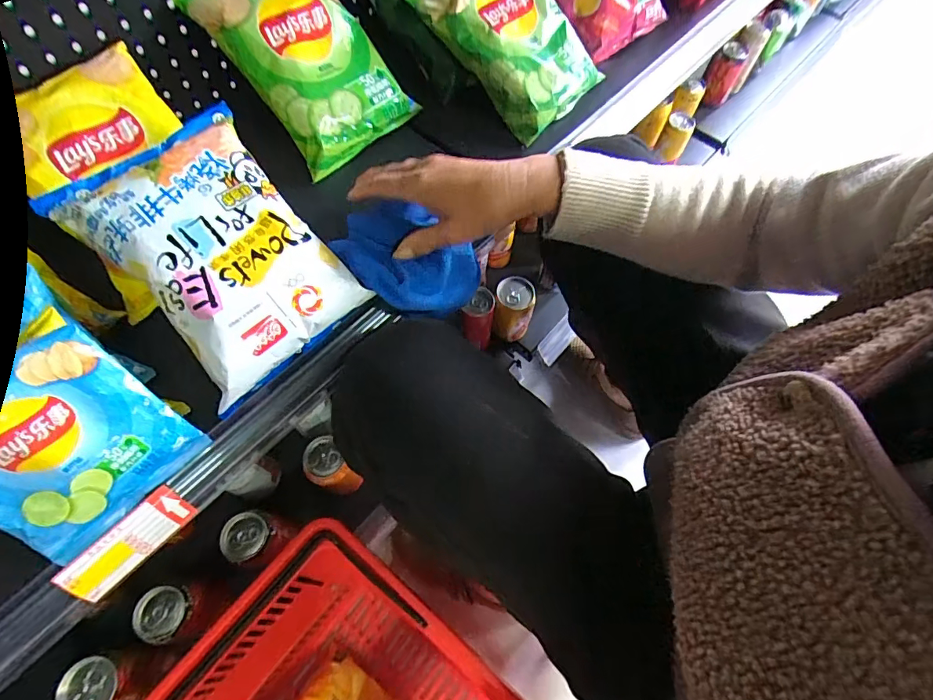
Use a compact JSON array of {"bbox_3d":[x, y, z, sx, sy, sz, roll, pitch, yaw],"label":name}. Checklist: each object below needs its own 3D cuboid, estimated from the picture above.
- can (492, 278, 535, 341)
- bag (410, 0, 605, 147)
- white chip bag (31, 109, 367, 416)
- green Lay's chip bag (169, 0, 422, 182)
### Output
[{"bbox_3d":[0.078,-0.063,0.790,0.063,0.125,0.073,6,63,1],"label":"can"},{"bbox_3d":[0.055,-0.391,0.572,0.228,0.054,0.163,43,73,-11],"label":"bag"},{"bbox_3d":[-0.219,-0.091,0.408,0.161,0.057,0.237,-40,95,-20],"label":"white chip bag"},{"bbox_3d":[-0.170,-0.327,0.511,0.160,0.050,0.210,-43,111,-17],"label":"green Lay's chip bag"}]

